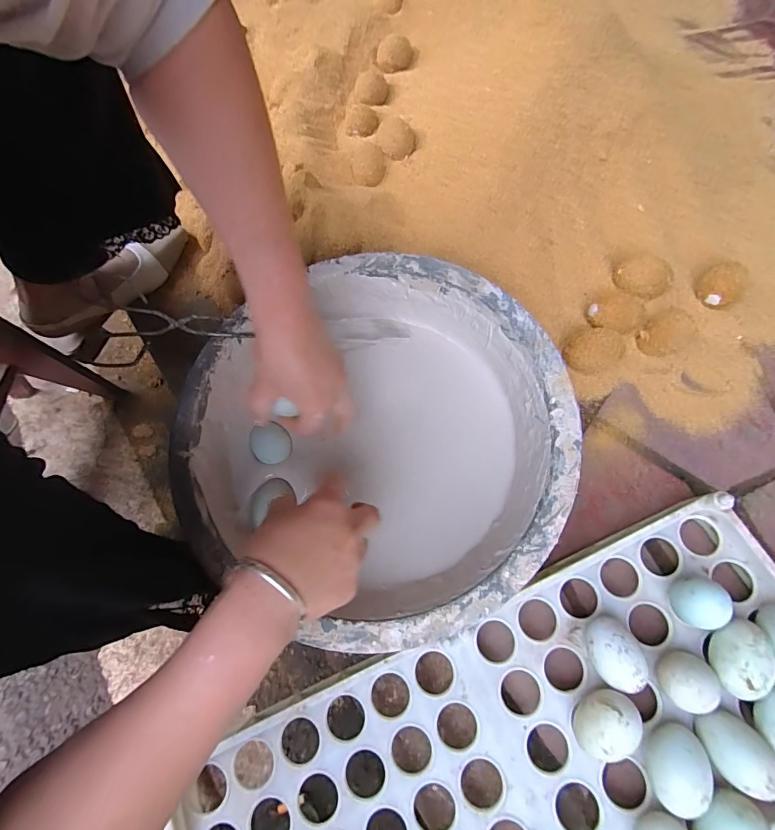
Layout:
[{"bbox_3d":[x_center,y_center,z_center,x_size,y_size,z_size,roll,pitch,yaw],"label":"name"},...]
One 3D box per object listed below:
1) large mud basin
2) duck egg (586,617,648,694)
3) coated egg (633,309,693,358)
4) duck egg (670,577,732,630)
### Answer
[{"bbox_3d":[-0.015,0.013,0.420,0.373,0.099,0.367,-1,69,2],"label":"large mud basin"},{"bbox_3d":[0.201,0.214,0.356,0.039,0.042,0.058,-16,69,-3],"label":"duck egg"},{"bbox_3d":[0.332,-0.096,0.477,0.056,0.045,0.050,-38,73,-10],"label":"coated egg"},{"bbox_3d":[0.278,0.170,0.362,0.038,0.047,0.040,9,69,6],"label":"duck egg"}]

